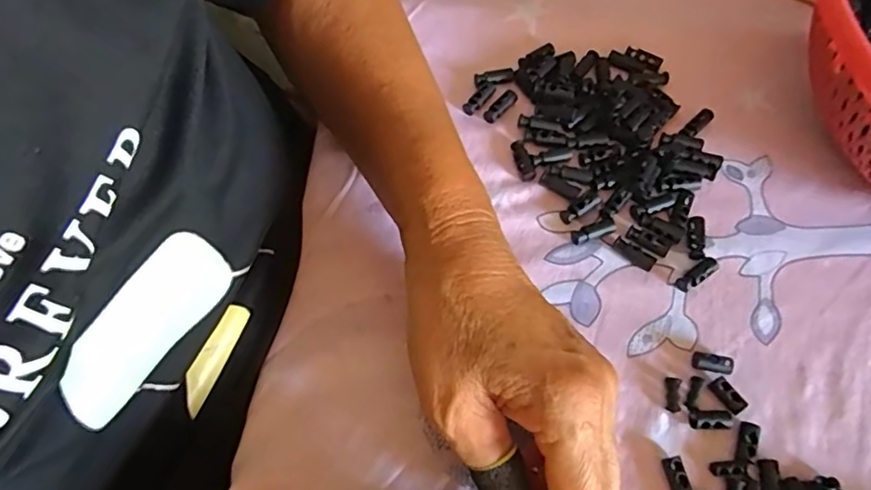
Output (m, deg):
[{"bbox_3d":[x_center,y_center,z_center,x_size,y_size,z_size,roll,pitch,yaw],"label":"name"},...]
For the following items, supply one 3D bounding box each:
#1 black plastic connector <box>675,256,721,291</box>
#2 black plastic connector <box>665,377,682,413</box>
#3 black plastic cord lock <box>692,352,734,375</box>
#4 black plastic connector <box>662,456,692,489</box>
[{"bbox_3d":[0.143,0.016,0.322,0.025,0.007,0.009,-32,70,-16],"label":"black plastic connector"},{"bbox_3d":[0.119,0.075,0.296,0.007,0.004,0.017,10,65,3],"label":"black plastic connector"},{"bbox_3d":[0.141,0.061,0.301,0.020,0.006,0.009,9,65,2],"label":"black plastic cord lock"},{"bbox_3d":[0.113,0.109,0.276,0.007,0.009,0.019,-11,65,-7],"label":"black plastic connector"}]

